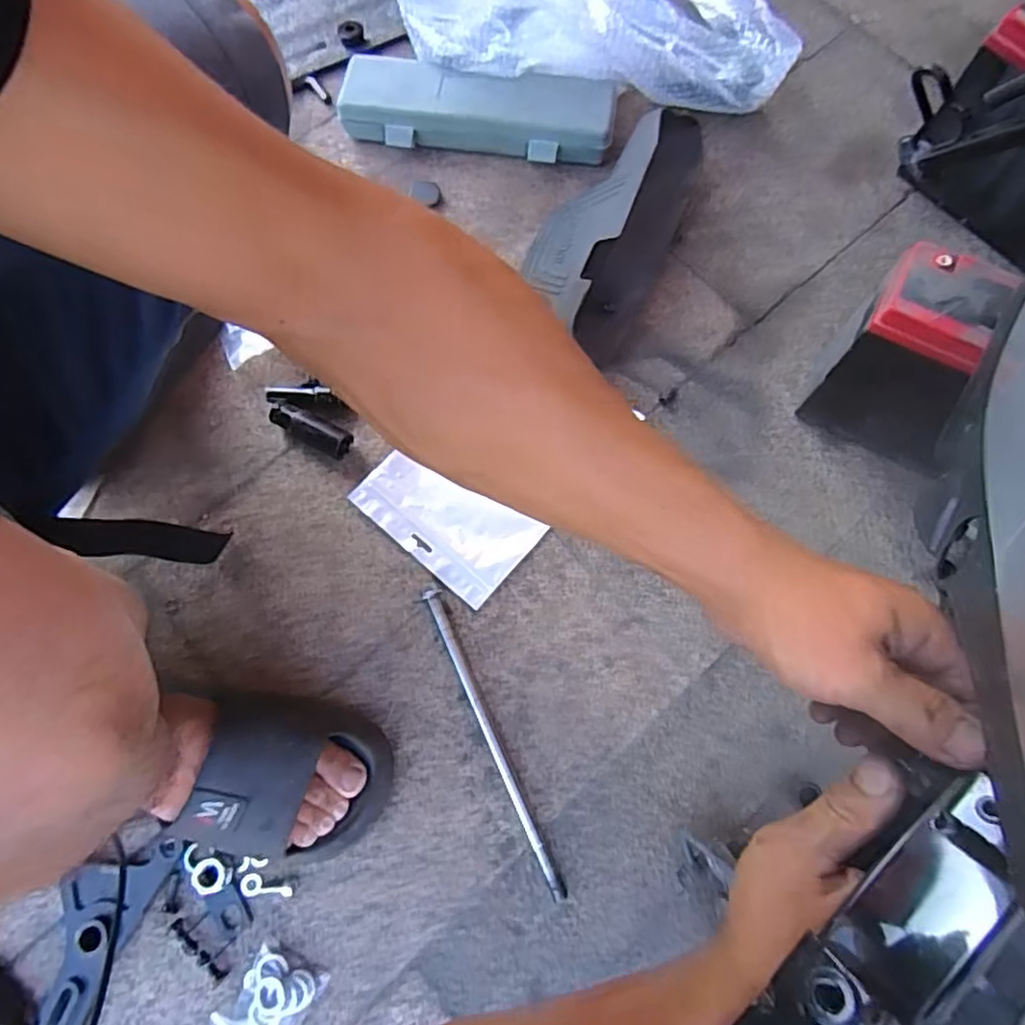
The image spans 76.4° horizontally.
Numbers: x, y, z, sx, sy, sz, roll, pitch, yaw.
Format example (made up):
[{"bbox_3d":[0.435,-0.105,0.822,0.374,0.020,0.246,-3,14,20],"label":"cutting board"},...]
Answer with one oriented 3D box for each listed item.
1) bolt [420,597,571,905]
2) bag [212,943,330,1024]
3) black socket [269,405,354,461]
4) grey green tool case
[{"bbox_3d":[-0.017,0.185,0.538,0.014,0.012,0.261,-25,75,-7],"label":"bolt"},{"bbox_3d":[-0.181,0.365,0.481,0.055,0.013,0.068,30,76,9],"label":"bag"},{"bbox_3d":[-0.191,-0.080,0.614,0.081,0.028,0.027,26,75,8],"label":"black socket"},{"bbox_3d":[-0.043,-0.440,0.714,0.303,0.041,0.093,12,74,4],"label":"grey green tool case"}]

